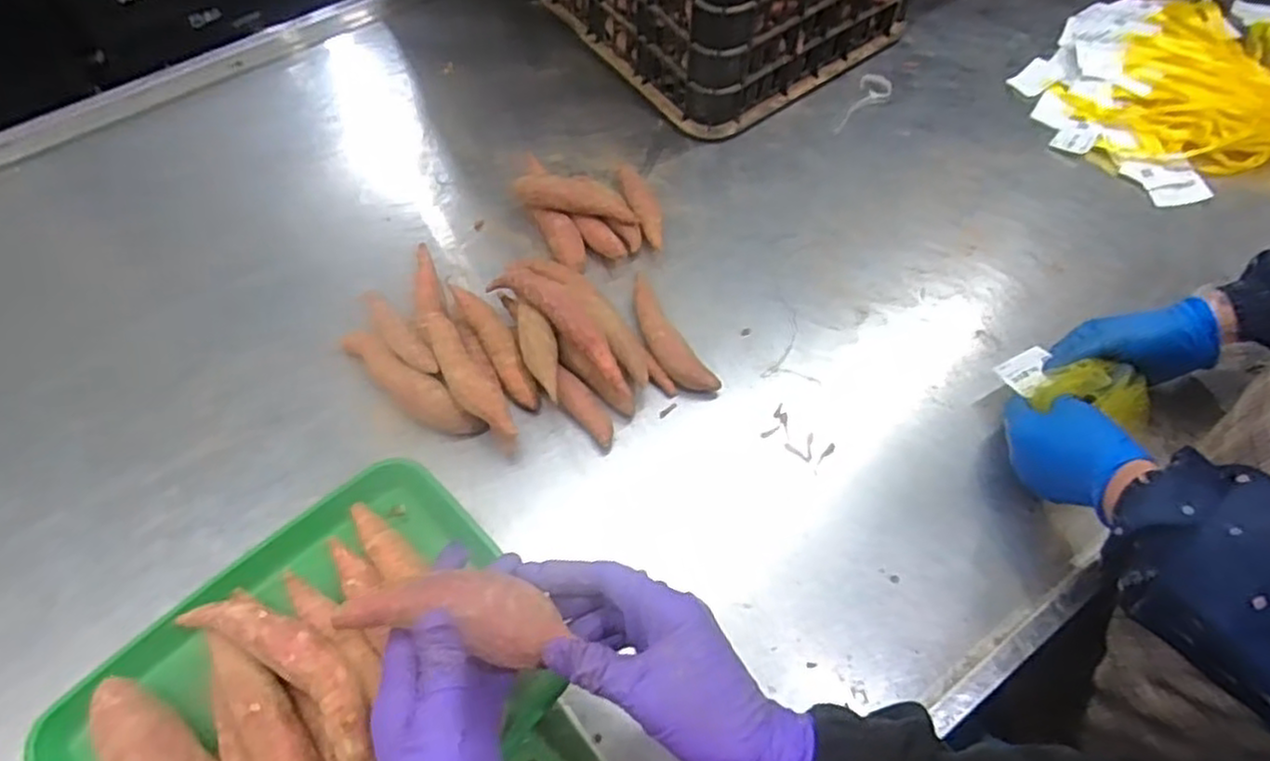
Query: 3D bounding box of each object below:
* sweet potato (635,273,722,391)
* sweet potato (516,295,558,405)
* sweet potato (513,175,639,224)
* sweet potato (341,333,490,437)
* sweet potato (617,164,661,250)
[{"bbox_3d":[0.028,-0.046,0.711,0.037,0.034,0.149,-26,62,-14],"label":"sweet potato"},{"bbox_3d":[-0.089,-0.029,0.679,0.032,0.038,0.106,-11,60,-7],"label":"sweet potato"},{"bbox_3d":[-0.064,-0.192,0.783,0.130,0.037,0.029,10,60,5],"label":"sweet potato"},{"bbox_3d":[-0.215,0.005,0.688,0.178,0.041,0.035,35,66,19],"label":"sweet potato"},{"bbox_3d":[0.004,-0.202,0.818,0.030,0.026,0.147,-16,61,-9],"label":"sweet potato"}]

